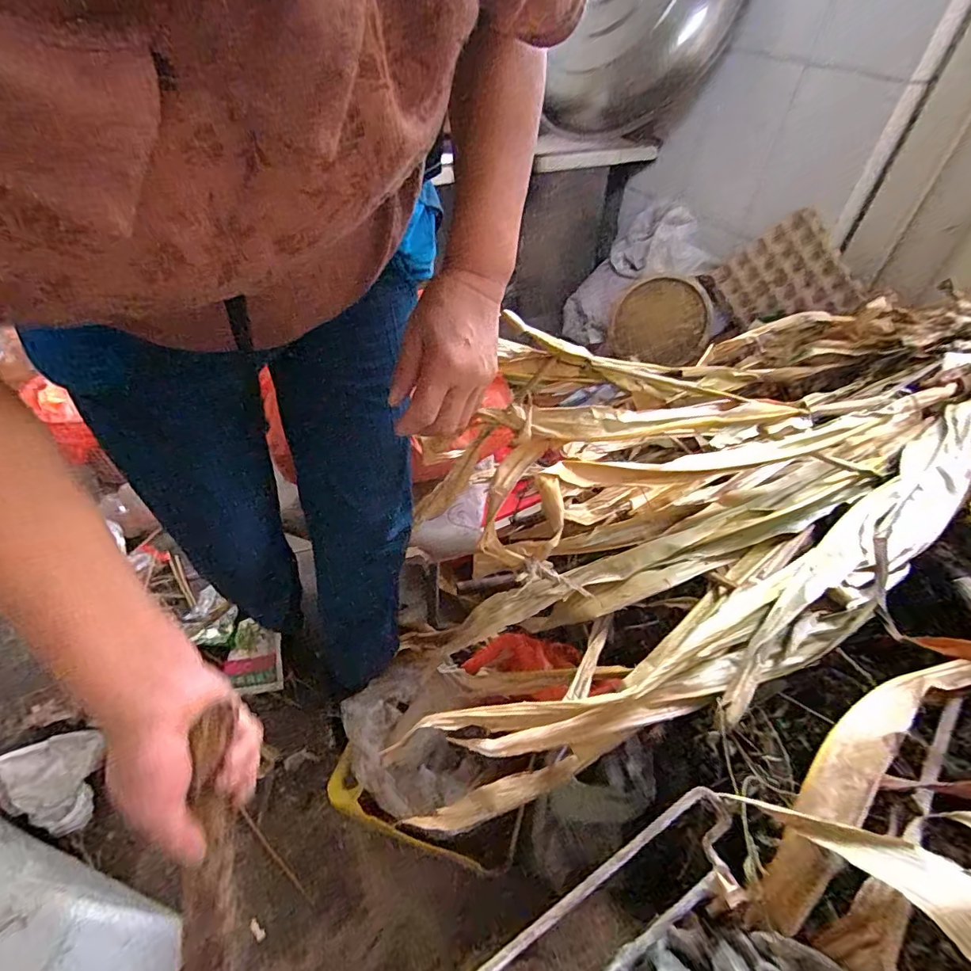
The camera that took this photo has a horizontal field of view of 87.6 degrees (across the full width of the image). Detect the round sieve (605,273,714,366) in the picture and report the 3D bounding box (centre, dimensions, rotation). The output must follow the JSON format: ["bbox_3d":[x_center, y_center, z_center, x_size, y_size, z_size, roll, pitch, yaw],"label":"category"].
[{"bbox_3d":[0.524,-0.495,1.543,0.314,0.279,0.050,-1,3,33],"label":"round sieve"}]

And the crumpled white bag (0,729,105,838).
[{"bbox_3d":[-0.639,0.442,0.745,0.113,0.028,0.143,-9,58,-45],"label":"crumpled white bag"}]

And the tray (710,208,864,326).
[{"bbox_3d":[0.795,-0.539,1.356,0.071,0.269,0.313,11,57,-47],"label":"tray"}]

